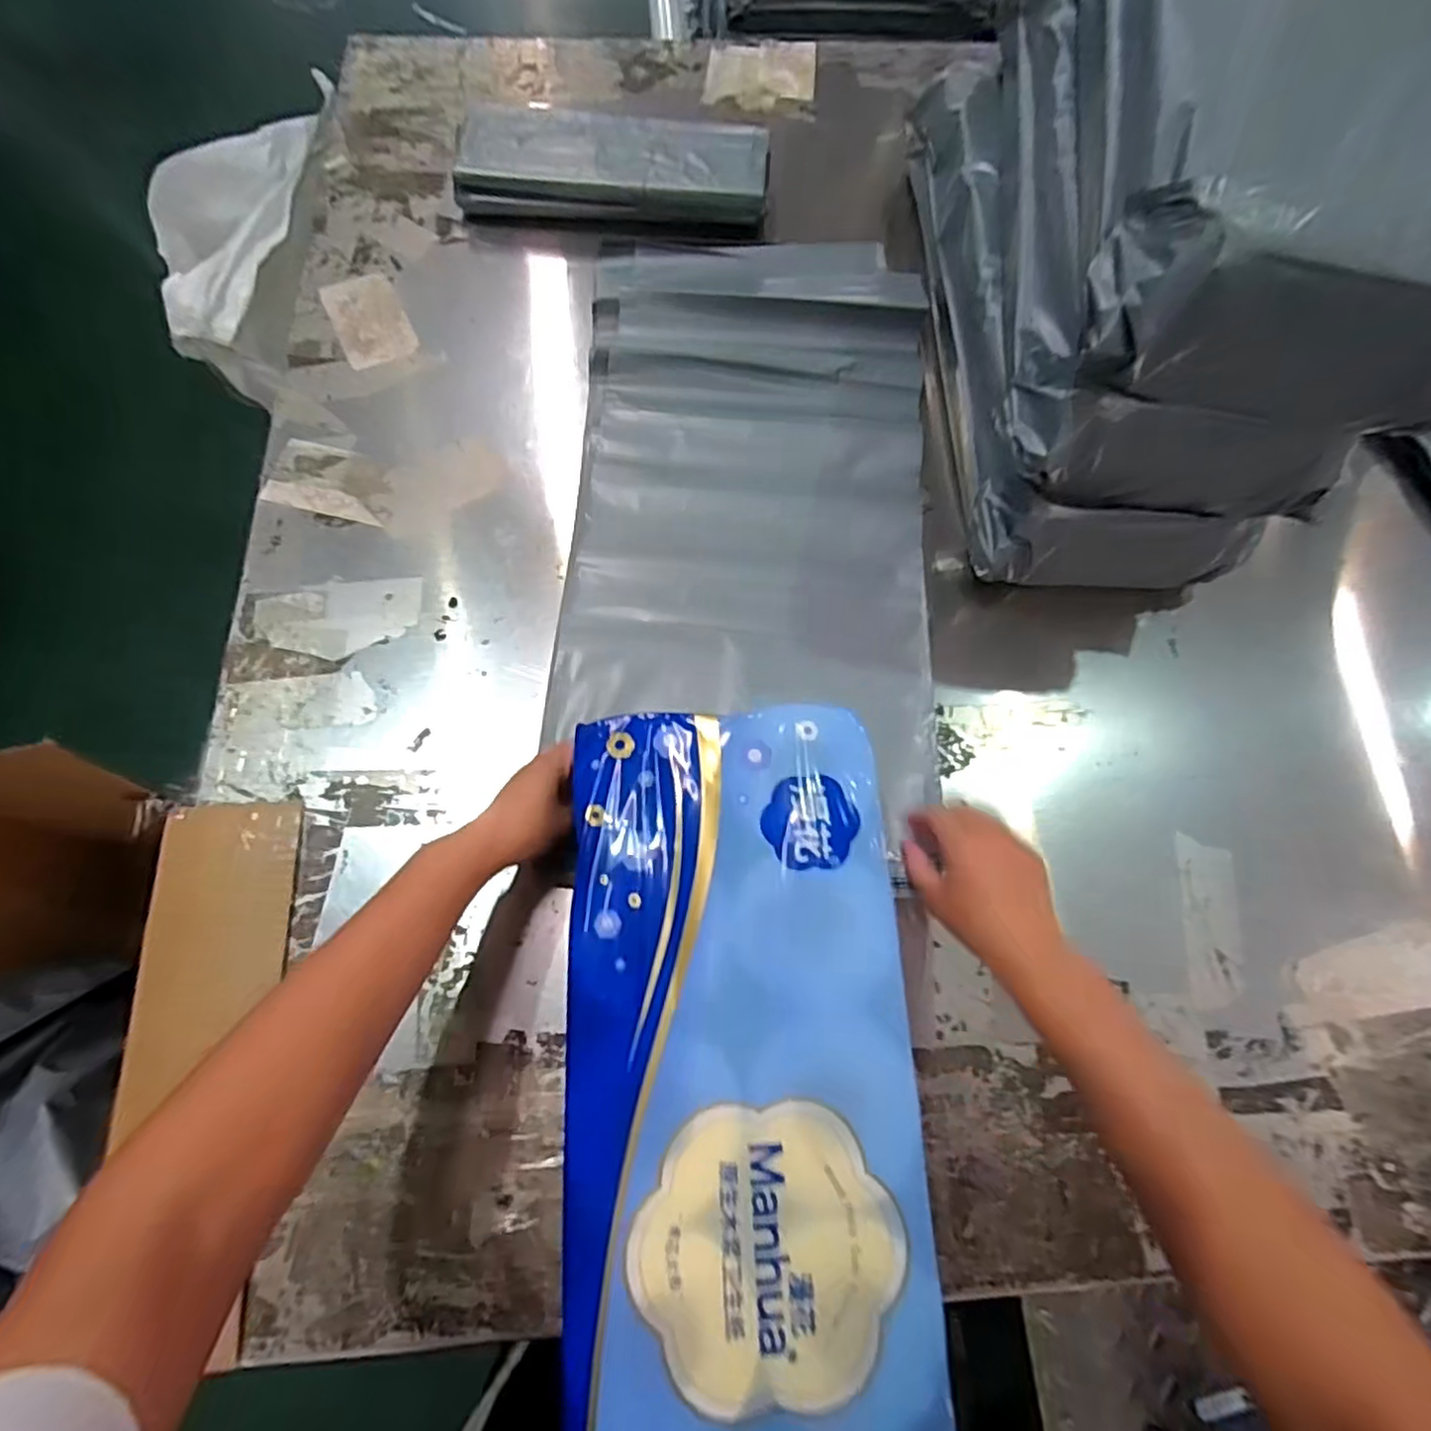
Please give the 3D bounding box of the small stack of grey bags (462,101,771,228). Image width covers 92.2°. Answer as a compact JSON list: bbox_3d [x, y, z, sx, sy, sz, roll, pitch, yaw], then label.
[{"bbox_3d":[-0.115,-0.613,0.776,0.346,0.071,0.104,1,70,-2],"label":"small stack of grey bags"}]

